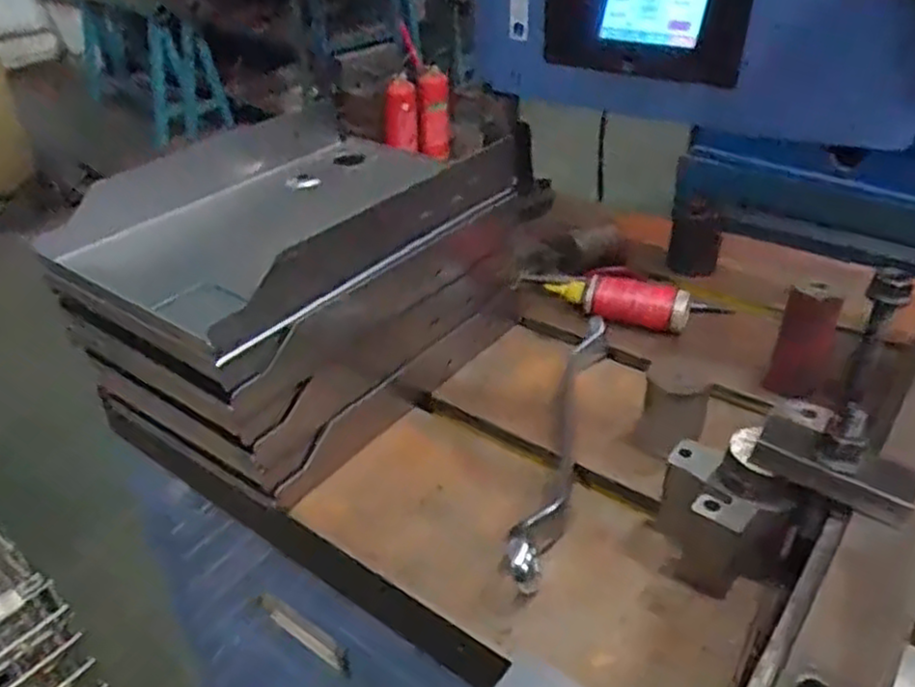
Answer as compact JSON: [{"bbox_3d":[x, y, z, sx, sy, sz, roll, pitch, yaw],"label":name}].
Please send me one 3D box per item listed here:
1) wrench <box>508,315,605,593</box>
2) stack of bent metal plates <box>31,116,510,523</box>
[{"bbox_3d":[0.080,0.062,0.543,0.024,0.024,0.284,8,34,15],"label":"wrench"},{"bbox_3d":[-0.125,-0.053,0.600,0.234,0.164,0.317,20,39,29],"label":"stack of bent metal plates"}]

